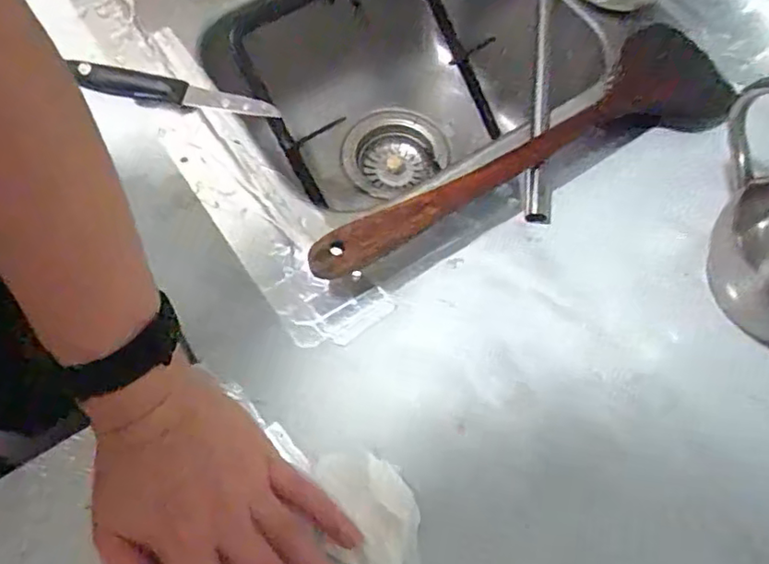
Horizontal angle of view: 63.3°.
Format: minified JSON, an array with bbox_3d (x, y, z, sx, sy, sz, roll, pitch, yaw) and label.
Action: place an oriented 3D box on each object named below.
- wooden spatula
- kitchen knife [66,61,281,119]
[{"bbox_3d":[0.114,-0.080,0.444,0.354,0.018,0.091,-36,83,-19],"label":"wooden spatula"},{"bbox_3d":[-0.163,-0.148,0.488,0.159,0.012,0.021,11,64,3],"label":"kitchen knife"}]

